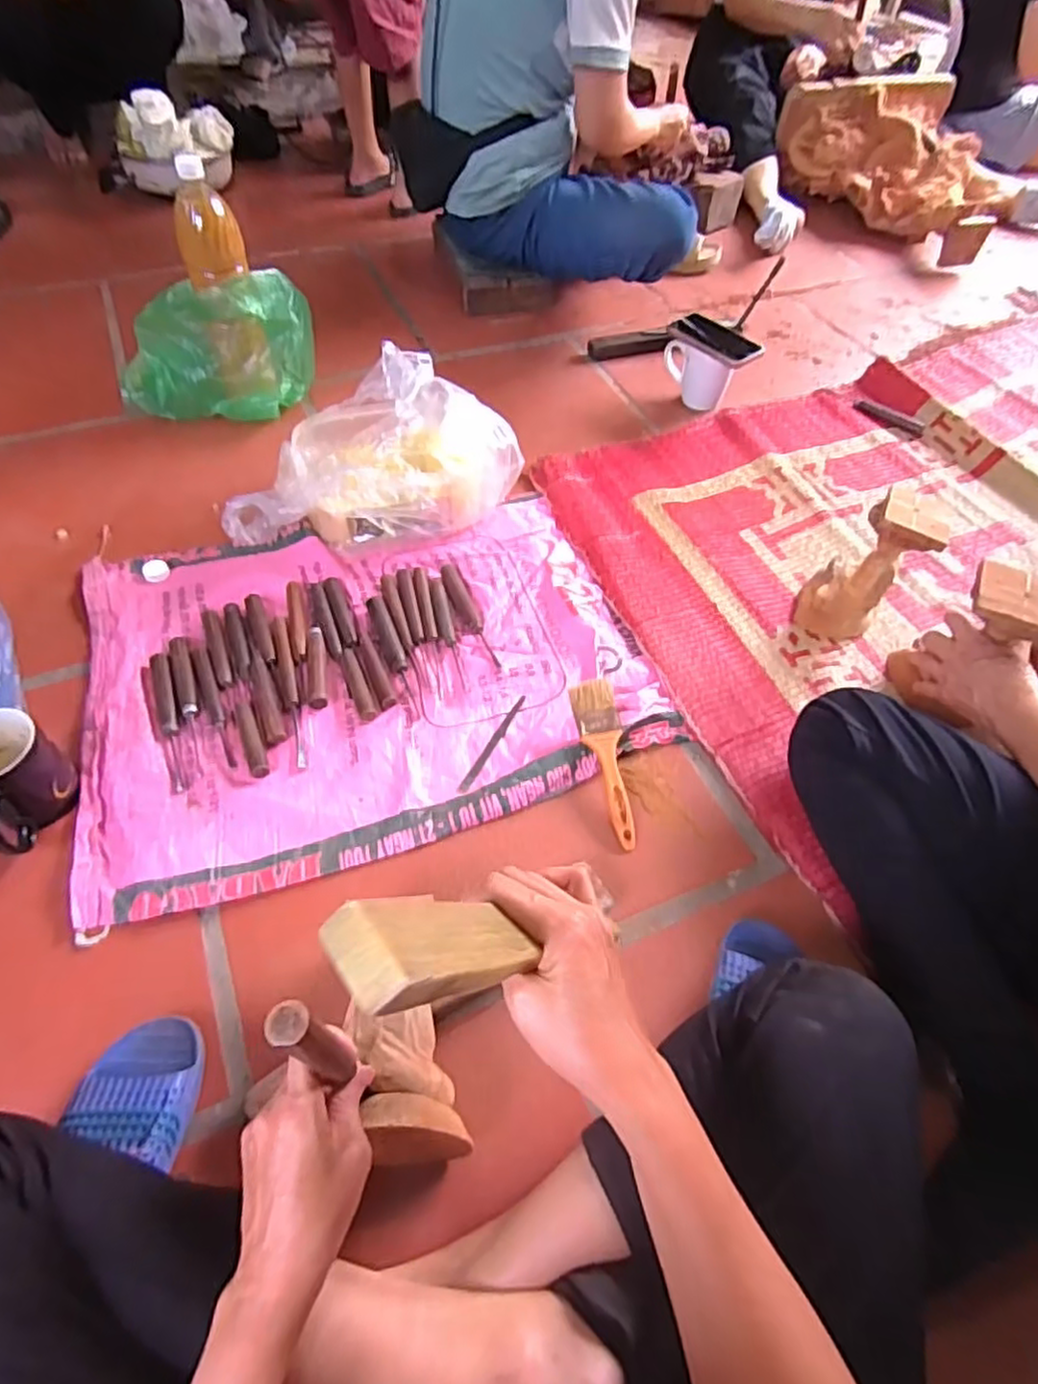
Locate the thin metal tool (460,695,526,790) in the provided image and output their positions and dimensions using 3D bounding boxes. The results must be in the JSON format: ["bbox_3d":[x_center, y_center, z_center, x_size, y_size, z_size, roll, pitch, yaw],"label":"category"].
[{"bbox_3d":[-0.028,0.055,0.755,0.012,0.004,0.136,27,58,15],"label":"thin metal tool"}]

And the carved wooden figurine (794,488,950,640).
[{"bbox_3d":[0.410,-0.145,0.810,0.104,0.176,0.097,29,59,17],"label":"carved wooden figurine"}]

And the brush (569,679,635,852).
[{"bbox_3d":[0.094,0.073,0.719,0.044,0.014,0.178,-8,70,-8],"label":"brush"}]

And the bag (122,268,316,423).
[{"bbox_3d":[-0.481,-0.541,1.064,0.284,0.176,0.170,11,55,5],"label":"bag"}]

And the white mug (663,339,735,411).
[{"bbox_3d":[0.294,-0.532,1.138,0.115,0.091,0.077,16,56,9],"label":"white mug"}]

